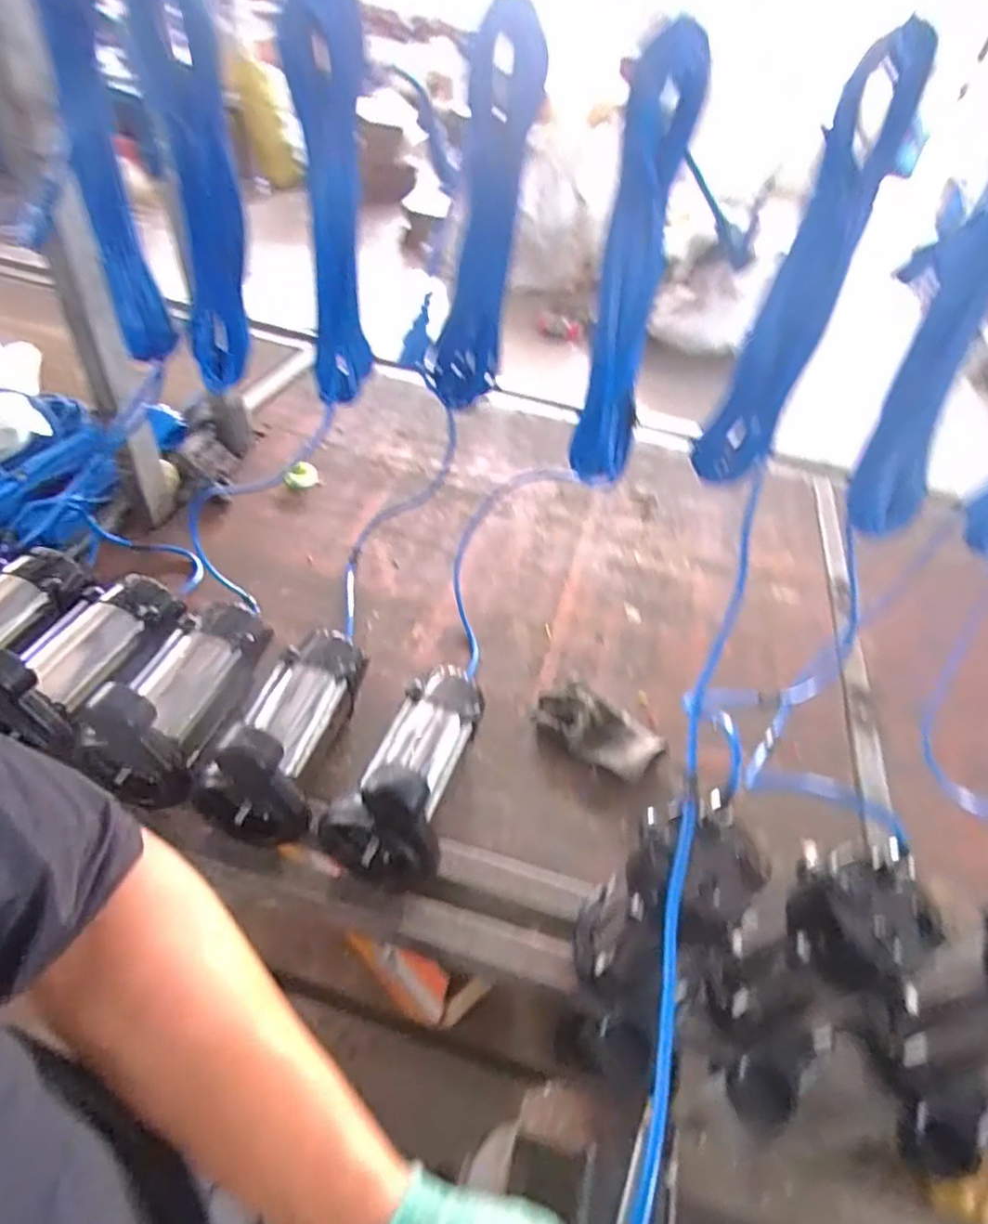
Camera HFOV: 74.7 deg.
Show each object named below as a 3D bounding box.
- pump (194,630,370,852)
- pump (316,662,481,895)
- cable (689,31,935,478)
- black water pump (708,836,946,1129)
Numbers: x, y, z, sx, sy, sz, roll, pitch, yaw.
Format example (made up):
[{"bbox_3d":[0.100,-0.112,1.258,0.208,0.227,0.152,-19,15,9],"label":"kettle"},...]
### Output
[{"bbox_3d":[-0.226,0.114,0.712,0.112,0.153,0.230,11,45,2],"label":"pump"},{"bbox_3d":[-0.091,0.145,0.697,0.117,0.164,0.233,13,45,4],"label":"pump"},{"bbox_3d":[0.244,-0.246,0.551,0.072,0.323,0.060,22,46,12],"label":"cable"},{"bbox_3d":[0.260,0.306,0.530,0.105,0.234,0.144,3,45,-6],"label":"black water pump"}]

